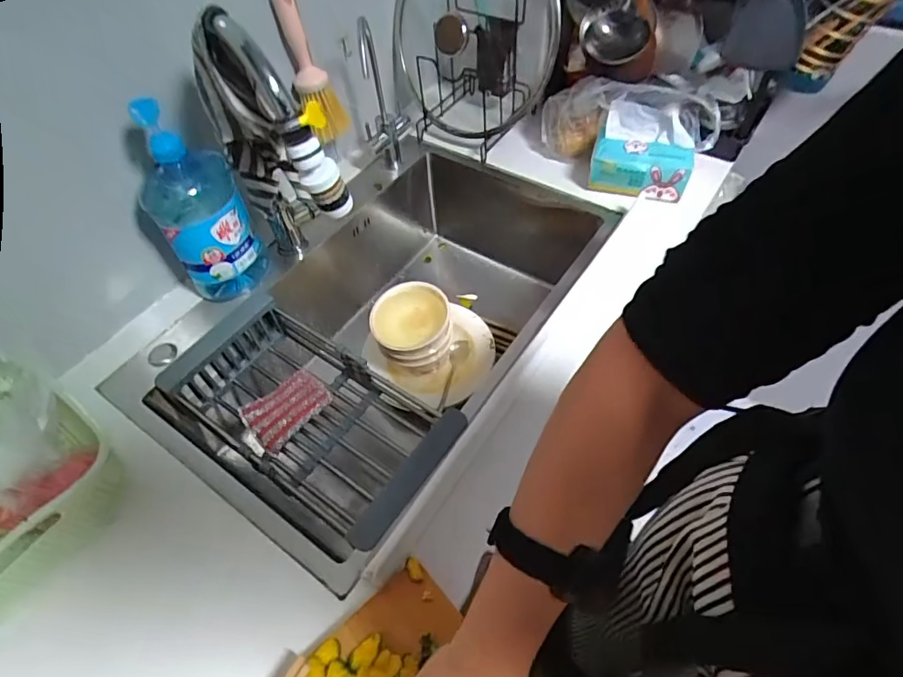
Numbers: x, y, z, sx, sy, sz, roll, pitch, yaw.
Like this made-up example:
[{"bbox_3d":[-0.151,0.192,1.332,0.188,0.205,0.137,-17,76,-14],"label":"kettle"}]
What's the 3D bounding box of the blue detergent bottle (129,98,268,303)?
[{"bbox_3d":[-0.325,-0.160,0.664,0.106,0.267,0.064,-37,59,-20],"label":"blue detergent bottle"}]

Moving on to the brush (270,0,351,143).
[{"bbox_3d":[-0.201,-0.391,0.746,0.060,0.220,0.047,-10,54,-3],"label":"brush"}]

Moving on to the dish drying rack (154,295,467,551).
[{"bbox_3d":[-0.185,0.109,0.697,0.378,0.118,0.181,28,61,23],"label":"dish drying rack"}]

